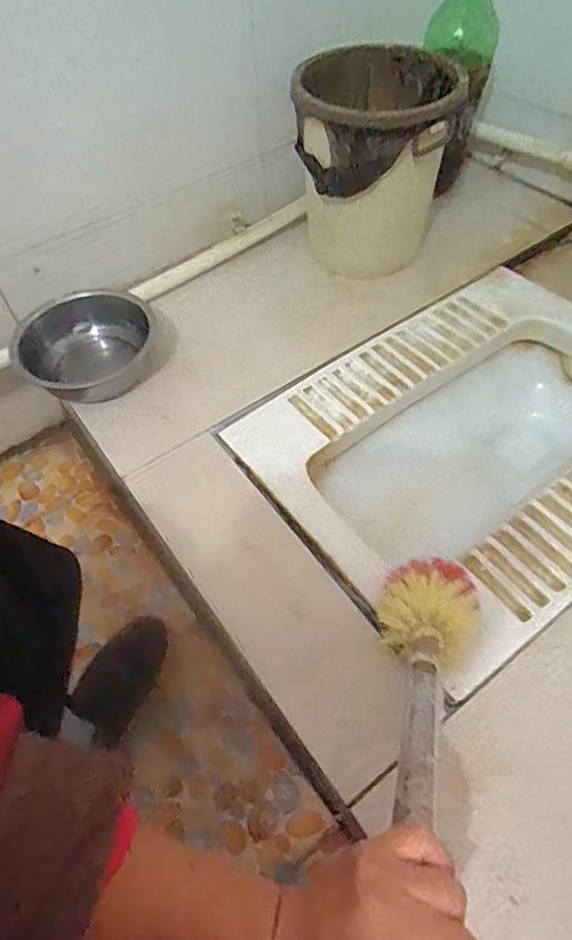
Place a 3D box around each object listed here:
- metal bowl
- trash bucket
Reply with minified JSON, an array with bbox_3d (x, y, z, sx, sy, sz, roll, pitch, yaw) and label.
[{"bbox_3d":[-0.263,-0.164,0.722,0.180,0.060,0.175,-1,55,2],"label":"metal bowl"},{"bbox_3d":[0.122,-0.429,0.785,0.212,0.240,0.203,9,55,8],"label":"trash bucket"}]

